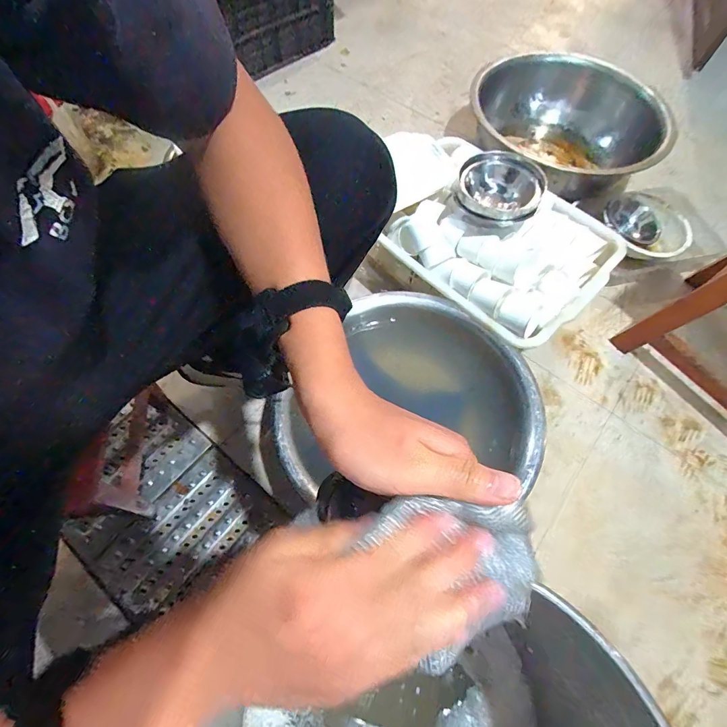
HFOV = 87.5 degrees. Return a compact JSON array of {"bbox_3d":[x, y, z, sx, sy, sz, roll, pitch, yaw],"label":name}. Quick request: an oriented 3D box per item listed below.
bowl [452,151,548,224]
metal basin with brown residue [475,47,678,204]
[{"bbox_3d":[0.273,-0.341,0.775,0.160,0.078,0.171,1,64,-2],"label":"bowl"},{"bbox_3d":[0.546,-0.671,1.111,0.552,0.211,0.490,27,66,11],"label":"metal basin with brown residue"}]

